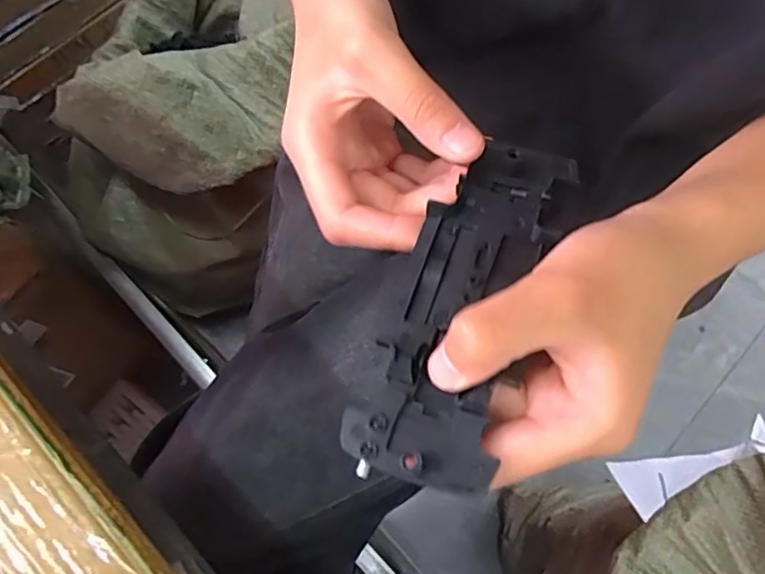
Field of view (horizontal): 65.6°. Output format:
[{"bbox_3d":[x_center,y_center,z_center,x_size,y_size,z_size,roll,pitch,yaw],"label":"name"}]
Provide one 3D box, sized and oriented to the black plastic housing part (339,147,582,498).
[{"bbox_3d":[0.027,0.004,0.195,0.043,0.016,0.121,20,66,6],"label":"black plastic housing part"}]

